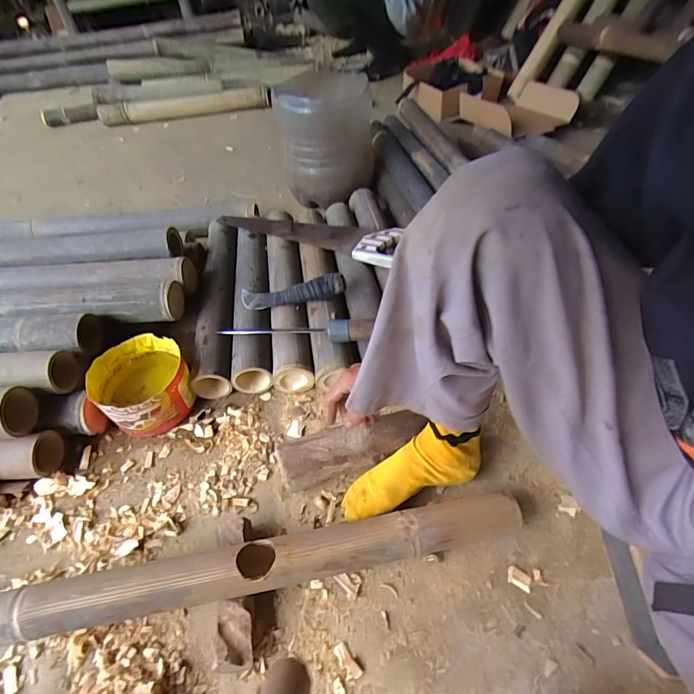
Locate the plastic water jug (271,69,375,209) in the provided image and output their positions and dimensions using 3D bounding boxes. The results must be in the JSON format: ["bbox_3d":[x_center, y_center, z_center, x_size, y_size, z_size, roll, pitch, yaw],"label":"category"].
[{"bbox_3d":[-0.049,-0.536,1.059,0.195,0.264,0.207,24,56,22],"label":"plastic water jug"}]

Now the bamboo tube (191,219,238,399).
[{"bbox_3d":[-0.279,-0.107,0.882,0.086,0.078,0.484,-9,49,-5],"label":"bamboo tube"}]

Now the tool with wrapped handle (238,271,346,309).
[{"bbox_3d":[-0.107,-0.106,0.788,0.212,0.032,0.047,-9,47,13],"label":"tool with wrapped handle"}]

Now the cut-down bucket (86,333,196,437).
[{"bbox_3d":[-0.351,0.070,0.720,0.154,0.097,0.148,-2,49,2],"label":"cut-down bucket"}]

